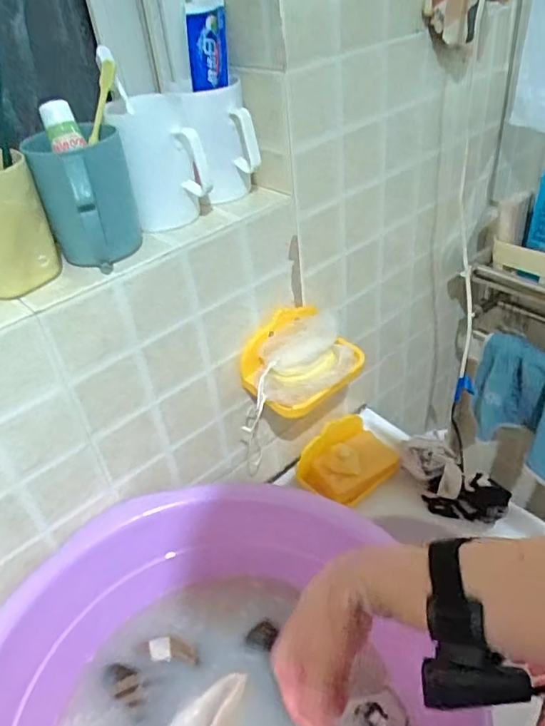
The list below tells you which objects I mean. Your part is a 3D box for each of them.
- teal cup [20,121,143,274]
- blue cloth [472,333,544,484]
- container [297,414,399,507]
[{"bbox_3d":[-0.164,-0.150,0.503,0.082,0.108,0.108,-19,39,-15],"label":"teal cup"},{"bbox_3d":[0.406,0.075,0.896,0.178,0.193,0.068,26,48,35],"label":"blue cloth"},{"bbox_3d":[0.107,0.133,0.788,0.132,0.073,0.093,-27,42,-24],"label":"container"}]

